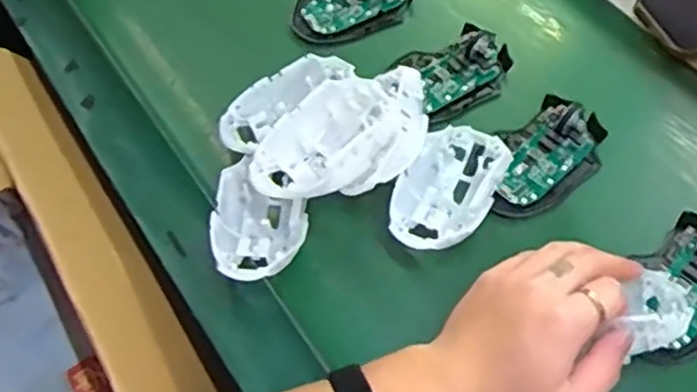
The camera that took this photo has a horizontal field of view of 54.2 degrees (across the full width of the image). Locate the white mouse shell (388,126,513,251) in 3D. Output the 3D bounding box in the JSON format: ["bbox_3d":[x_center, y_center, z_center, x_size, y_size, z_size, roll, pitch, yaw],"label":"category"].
[{"bbox_3d":[0.074,-0.006,0.505,0.066,0.024,0.110,23,62,15],"label":"white mouse shell"}]

